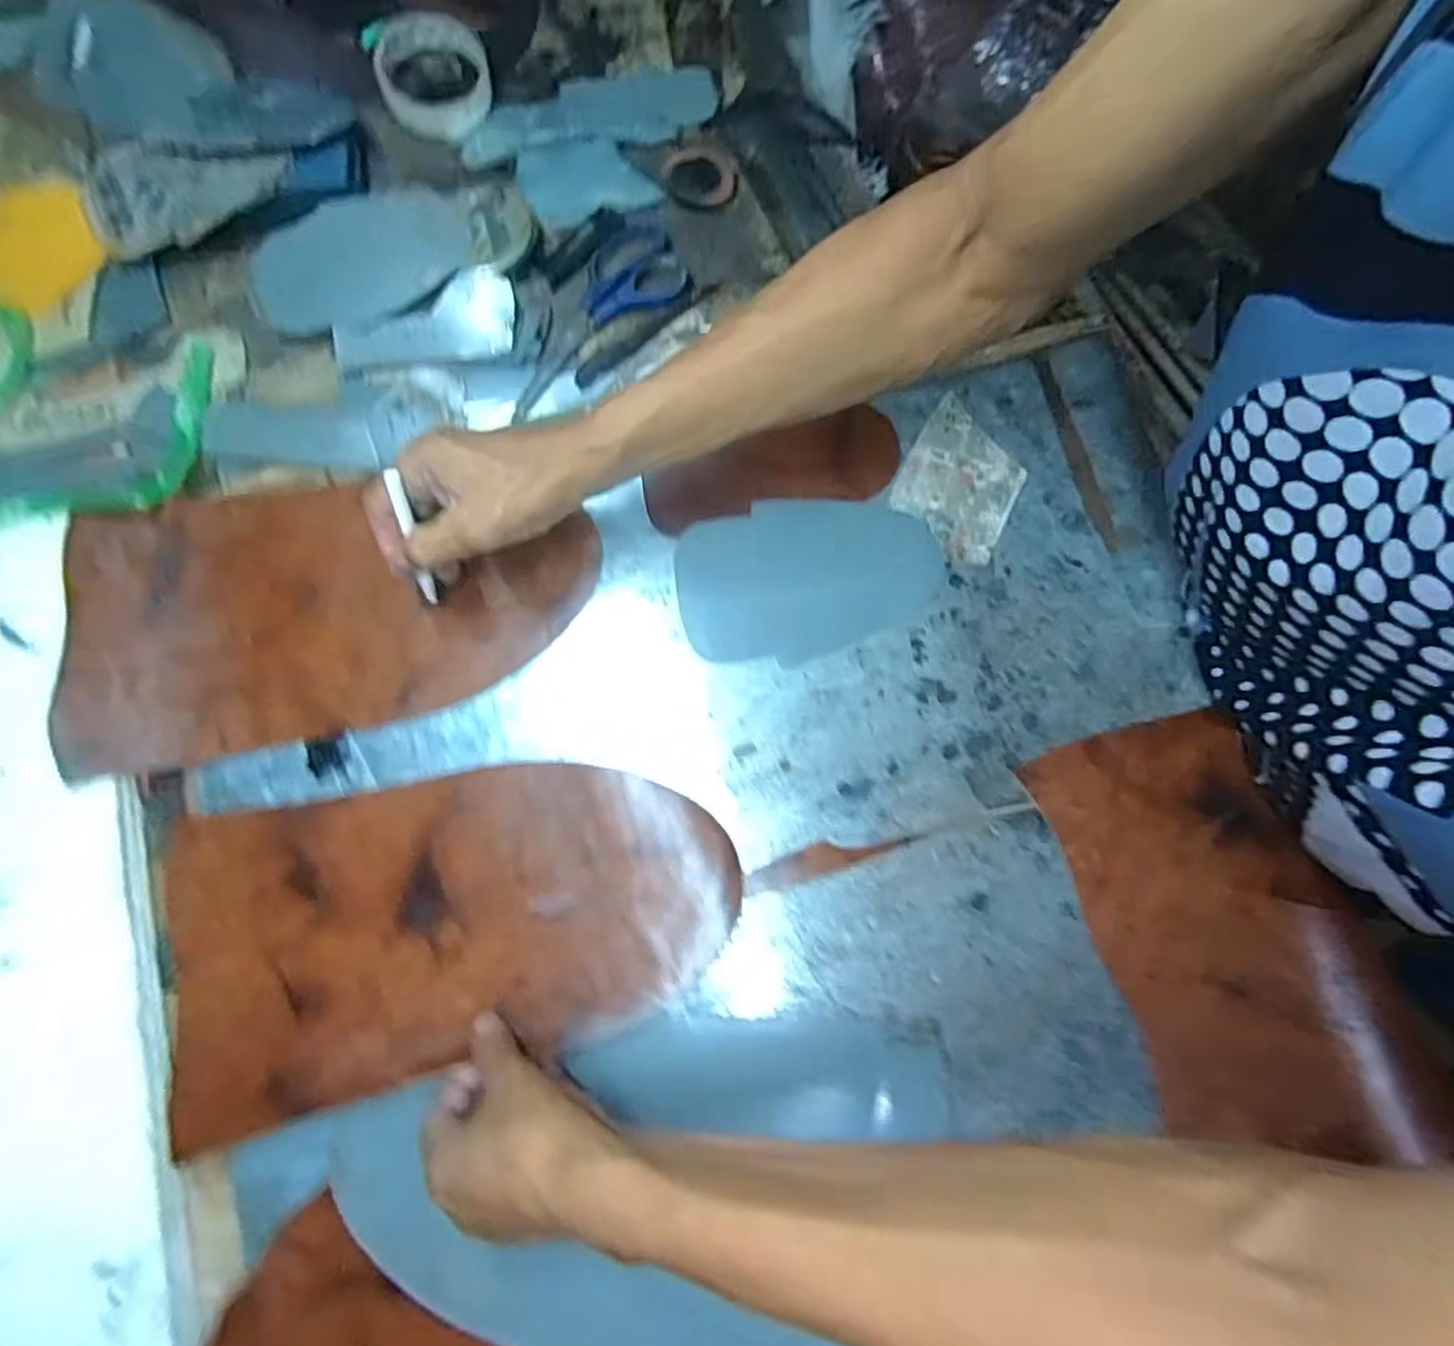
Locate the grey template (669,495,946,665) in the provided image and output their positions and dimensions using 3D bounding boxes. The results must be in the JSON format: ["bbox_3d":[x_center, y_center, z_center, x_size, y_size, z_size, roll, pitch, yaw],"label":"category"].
[{"bbox_3d":[0.051,-0.061,0.466,0.161,0.009,0.100,-6,75,-1],"label":"grey template"}]

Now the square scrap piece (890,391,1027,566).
[{"bbox_3d":[0.150,-0.123,0.472,0.072,0.004,0.092,27,84,7],"label":"square scrap piece"}]

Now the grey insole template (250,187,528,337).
[{"bbox_3d":[-0.244,-0.310,0.532,0.197,0.012,0.096,-20,83,-3],"label":"grey insole template"}]

